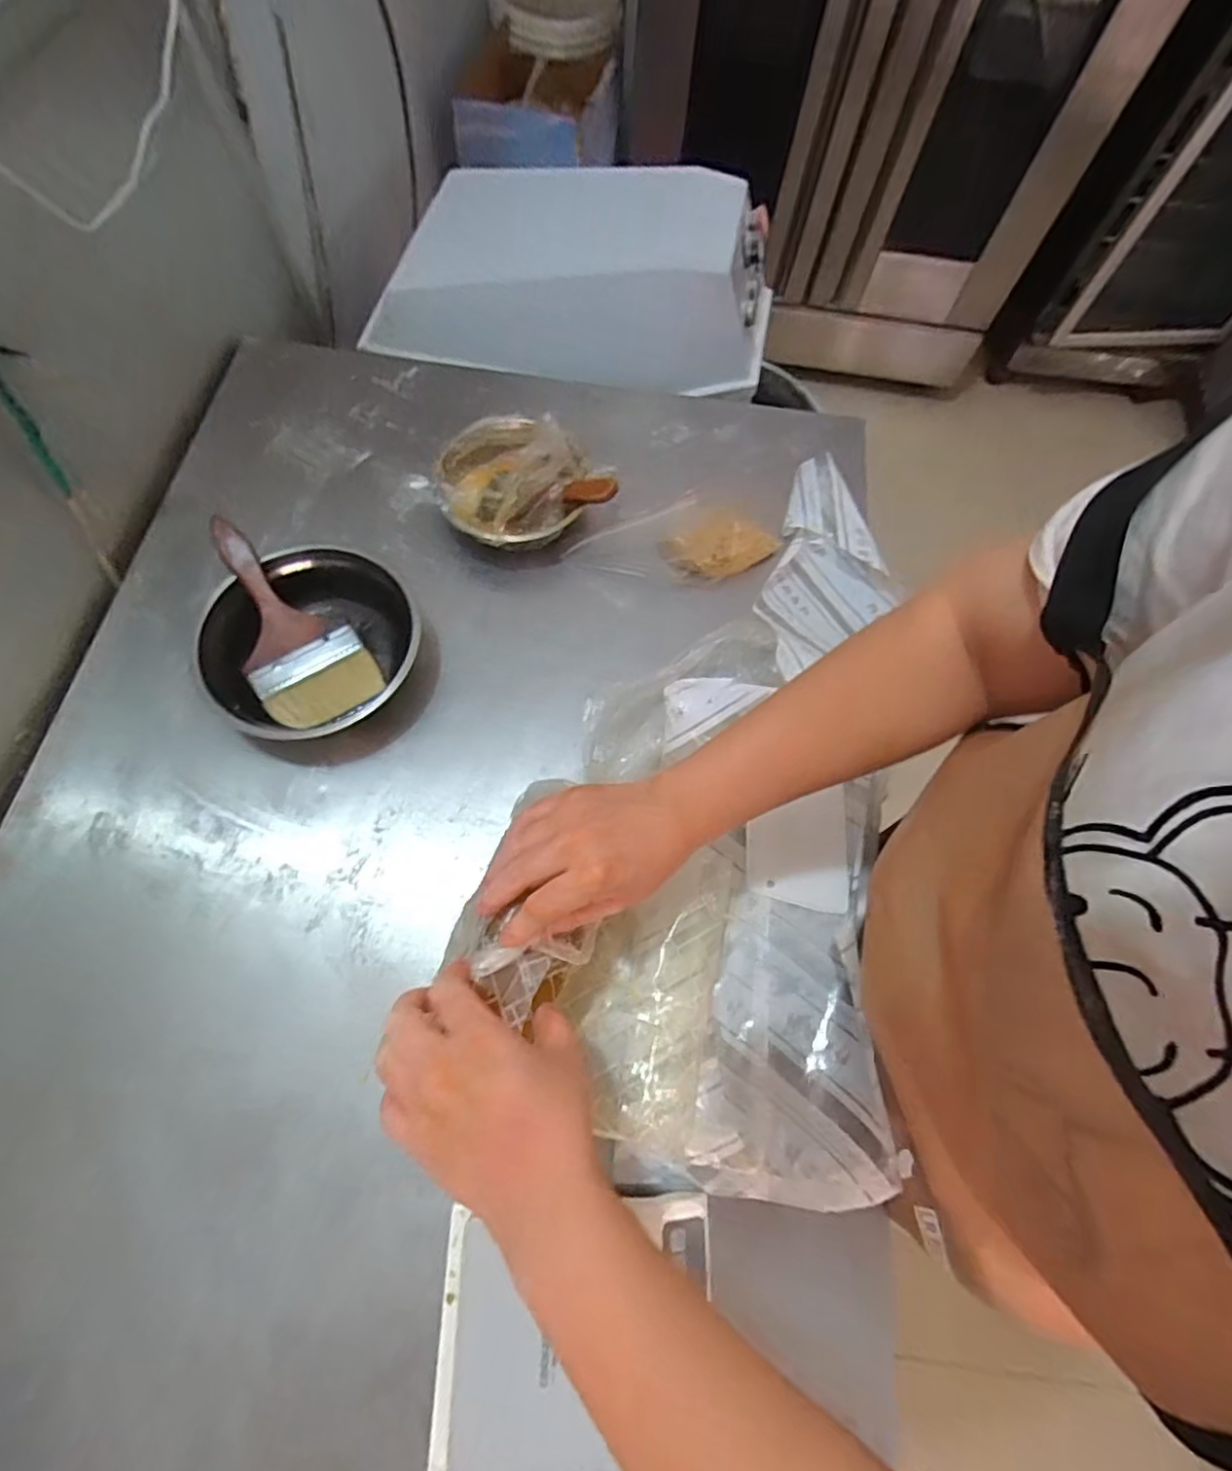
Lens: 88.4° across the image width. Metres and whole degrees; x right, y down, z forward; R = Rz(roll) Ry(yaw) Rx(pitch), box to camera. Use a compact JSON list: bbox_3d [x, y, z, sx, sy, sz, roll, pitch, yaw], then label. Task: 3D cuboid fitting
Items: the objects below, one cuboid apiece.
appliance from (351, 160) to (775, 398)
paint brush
[{"bbox_3d":[-0.062,-0.672,0.937,0.586,0.183,0.270,7,68,0],"label":"appliance"},{"bbox_3d":[-0.317,-0.106,0.597,0.102,0.015,0.197,-34,97,-14],"label":"paint brush"}]

